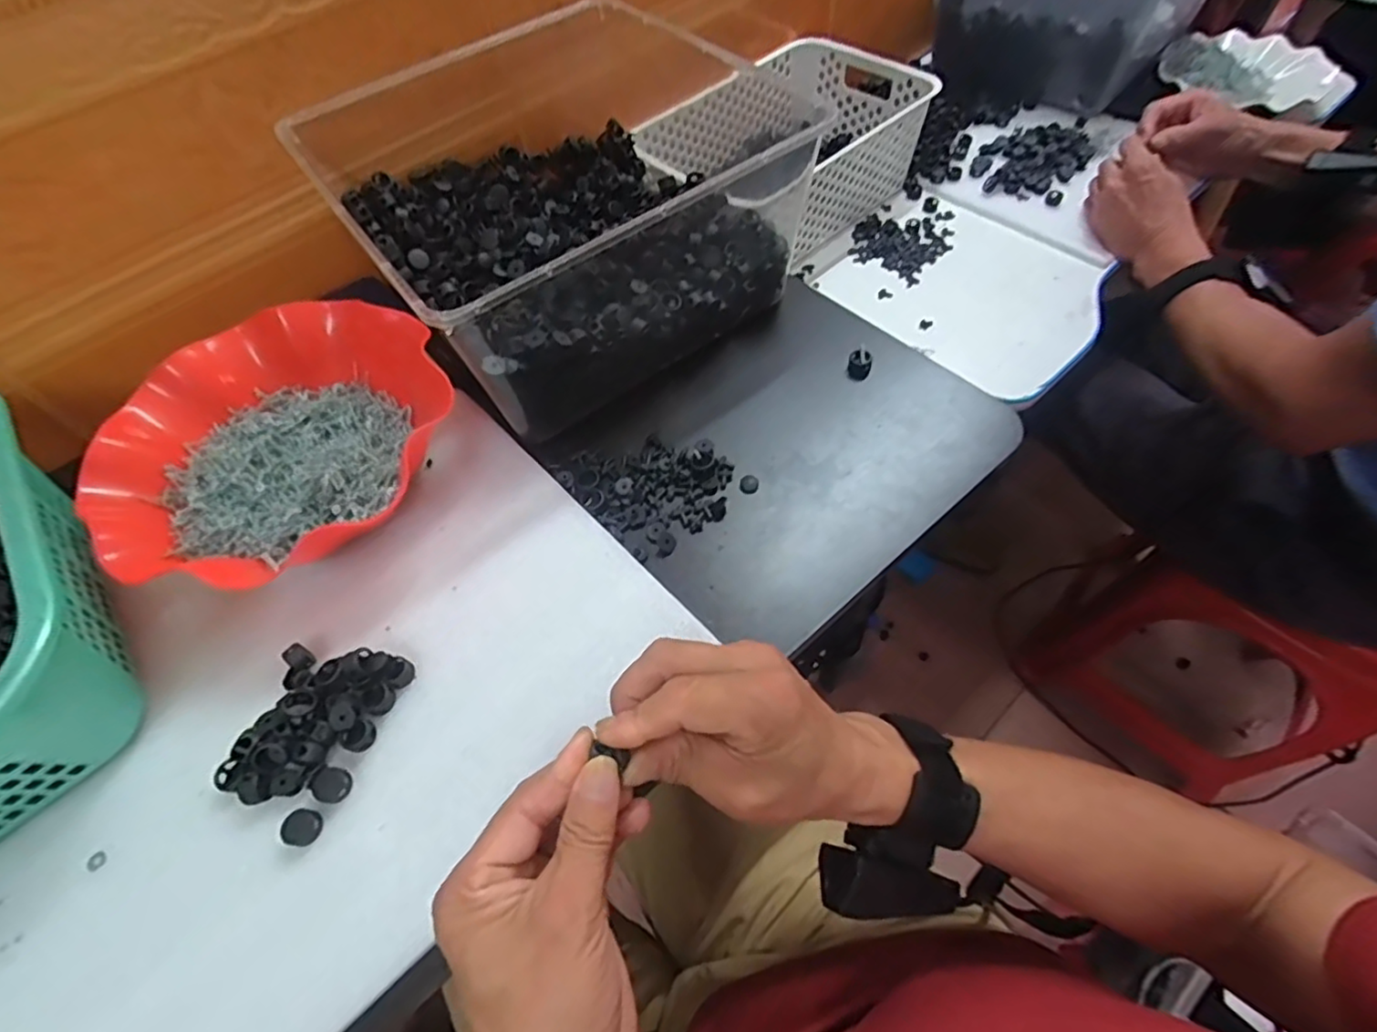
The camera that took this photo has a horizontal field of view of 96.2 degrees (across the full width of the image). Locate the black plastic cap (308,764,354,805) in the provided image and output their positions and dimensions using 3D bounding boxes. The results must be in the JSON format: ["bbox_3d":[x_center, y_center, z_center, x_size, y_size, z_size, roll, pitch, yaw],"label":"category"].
[{"bbox_3d":[-0.191,0.144,0.331,0.019,0.006,0.017,35,67,23],"label":"black plastic cap"}]

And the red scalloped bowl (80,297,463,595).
[{"bbox_3d":[-0.274,-0.050,0.428,0.218,0.058,0.206,-2,58,3],"label":"red scalloped bowl"}]

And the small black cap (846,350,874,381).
[{"bbox_3d":[0.130,-0.114,0.469,0.018,0.013,0.020,11,60,11],"label":"small black cap"}]

